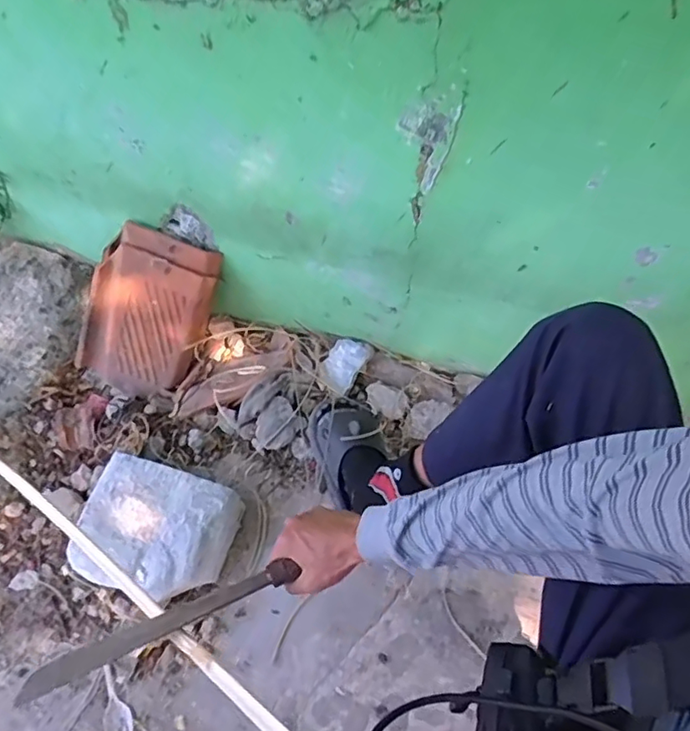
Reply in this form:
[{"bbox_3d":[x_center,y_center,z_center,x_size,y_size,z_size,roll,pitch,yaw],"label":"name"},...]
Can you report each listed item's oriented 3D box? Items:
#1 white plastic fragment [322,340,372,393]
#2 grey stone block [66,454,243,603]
[{"bbox_3d":[-0.001,-0.003,1.096,0.070,0.006,0.103,28,78,7],"label":"white plastic fragment"},{"bbox_3d":[-0.304,0.271,0.939,0.230,0.095,0.188,14,57,8],"label":"grey stone block"}]

